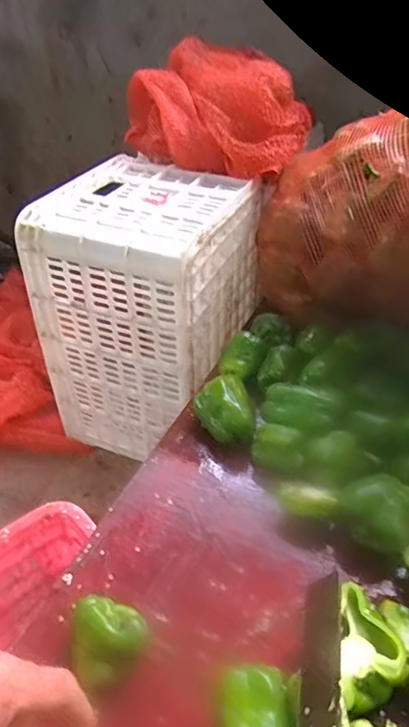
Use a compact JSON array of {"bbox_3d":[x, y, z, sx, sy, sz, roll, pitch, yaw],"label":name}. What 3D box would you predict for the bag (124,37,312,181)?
[{"bbox_3d":[0.028,-0.489,0.976,0.257,0.156,0.367,-27,46,-27],"label":"bag"}]

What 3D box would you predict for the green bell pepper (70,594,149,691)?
[{"bbox_3d":[-0.095,0.262,0.485,0.070,0.070,0.064,-1,40,1],"label":"green bell pepper"}]

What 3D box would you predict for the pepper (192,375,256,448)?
[{"bbox_3d":[0.032,0.069,0.718,0.072,0.068,0.096,-13,41,-13],"label":"pepper"}]

